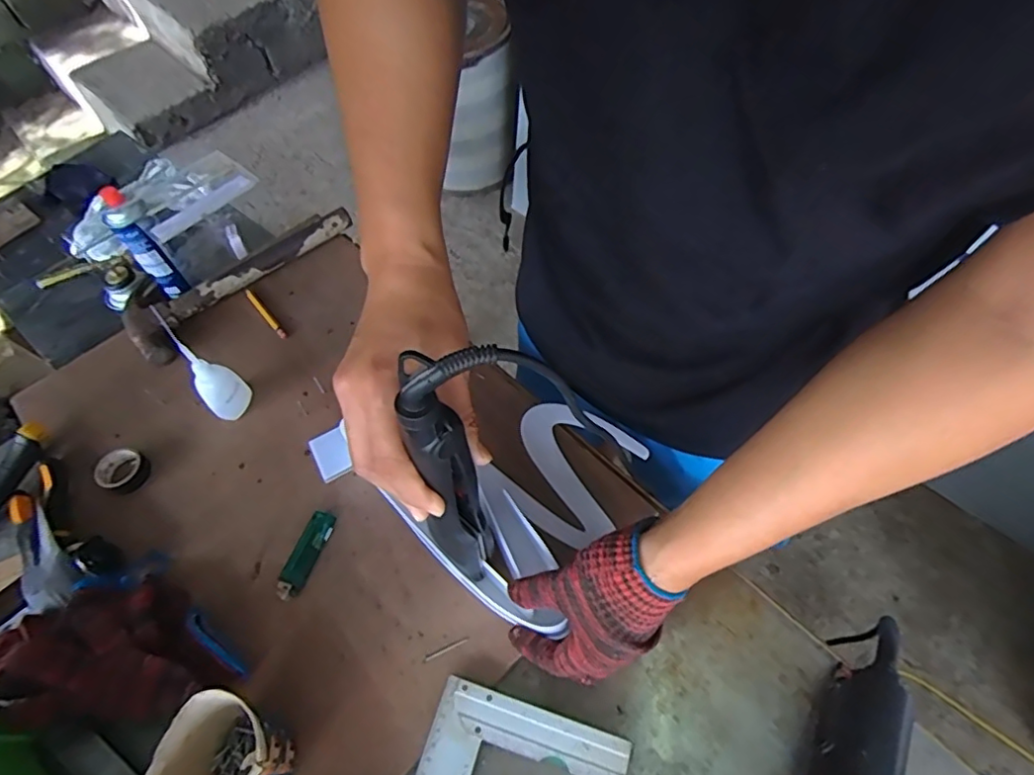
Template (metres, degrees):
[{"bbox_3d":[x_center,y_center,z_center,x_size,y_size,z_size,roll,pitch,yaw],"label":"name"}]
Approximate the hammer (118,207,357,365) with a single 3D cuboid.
[{"bbox_3d":[-0.367,-0.158,0.727,0.132,0.030,0.287,35,67,22],"label":"hammer"}]

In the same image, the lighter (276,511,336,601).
[{"bbox_3d":[-0.197,0.153,0.531,0.027,0.013,0.080,16,61,13],"label":"lighter"}]

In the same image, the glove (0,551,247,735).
[{"bbox_3d":[-0.338,0.220,0.477,0.159,0.064,0.148,-2,59,3],"label":"glove"}]

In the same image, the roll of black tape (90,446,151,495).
[{"bbox_3d":[-0.402,0.086,0.586,0.044,0.023,0.043,-2,59,3],"label":"roll of black tape"}]

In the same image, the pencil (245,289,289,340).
[{"bbox_3d":[-0.307,-0.092,0.696,0.010,0.009,0.104,-38,64,-18],"label":"pencil"}]

